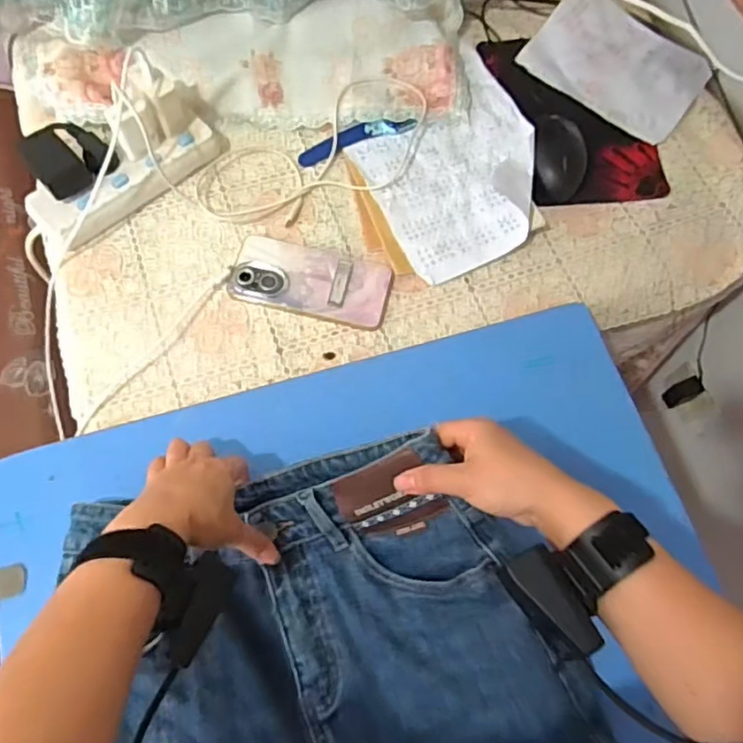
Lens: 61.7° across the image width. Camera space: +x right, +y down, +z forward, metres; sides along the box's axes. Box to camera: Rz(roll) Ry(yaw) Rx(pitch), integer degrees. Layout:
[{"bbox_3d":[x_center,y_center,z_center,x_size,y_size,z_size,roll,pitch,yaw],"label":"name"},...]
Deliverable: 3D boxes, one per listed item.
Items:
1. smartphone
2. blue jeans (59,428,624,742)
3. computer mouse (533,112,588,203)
[{"bbox_3d":[-0.063,-0.096,0.654,0.165,0.011,0.079,12,66,3],"label":"smartphone"},{"bbox_3d":[-0.042,0.222,0.462,0.369,0.115,0.326,-21,69,-11],"label":"blue jeans"},{"bbox_3d":[0.215,-0.249,0.716,0.060,0.030,0.105,5,66,0],"label":"computer mouse"}]

